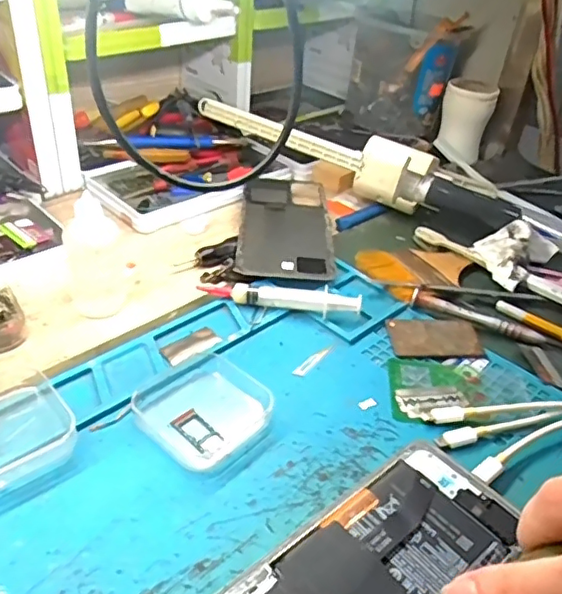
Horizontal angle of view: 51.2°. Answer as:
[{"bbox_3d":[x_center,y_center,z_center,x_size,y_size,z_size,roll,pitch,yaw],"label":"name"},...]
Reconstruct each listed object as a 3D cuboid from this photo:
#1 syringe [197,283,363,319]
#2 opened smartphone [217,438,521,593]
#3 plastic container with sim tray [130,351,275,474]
[{"bbox_3d":[0.000,0.000,0.407,0.110,0.018,0.013,9,37,3],"label":"syringe"},{"bbox_3d":[0.039,0.120,0.255,0.073,0.011,0.163,34,45,31],"label":"opened smartphone"},{"bbox_3d":[-0.044,0.059,0.324,0.069,0.014,0.061,34,45,31],"label":"plastic container with sim tray"}]

